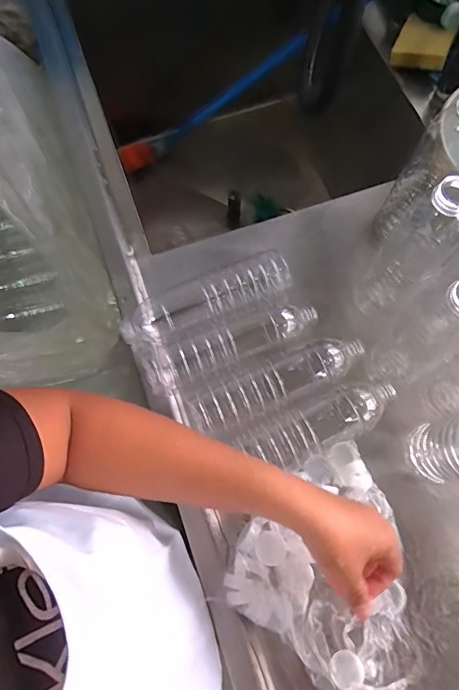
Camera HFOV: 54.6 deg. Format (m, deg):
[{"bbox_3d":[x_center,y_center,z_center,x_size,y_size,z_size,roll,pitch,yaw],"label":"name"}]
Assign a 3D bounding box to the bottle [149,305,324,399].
[{"bbox_3d":[0.003,0.000,0.527,0.207,0.063,0.060,-20,73,-6],"label":"bottle"}]

